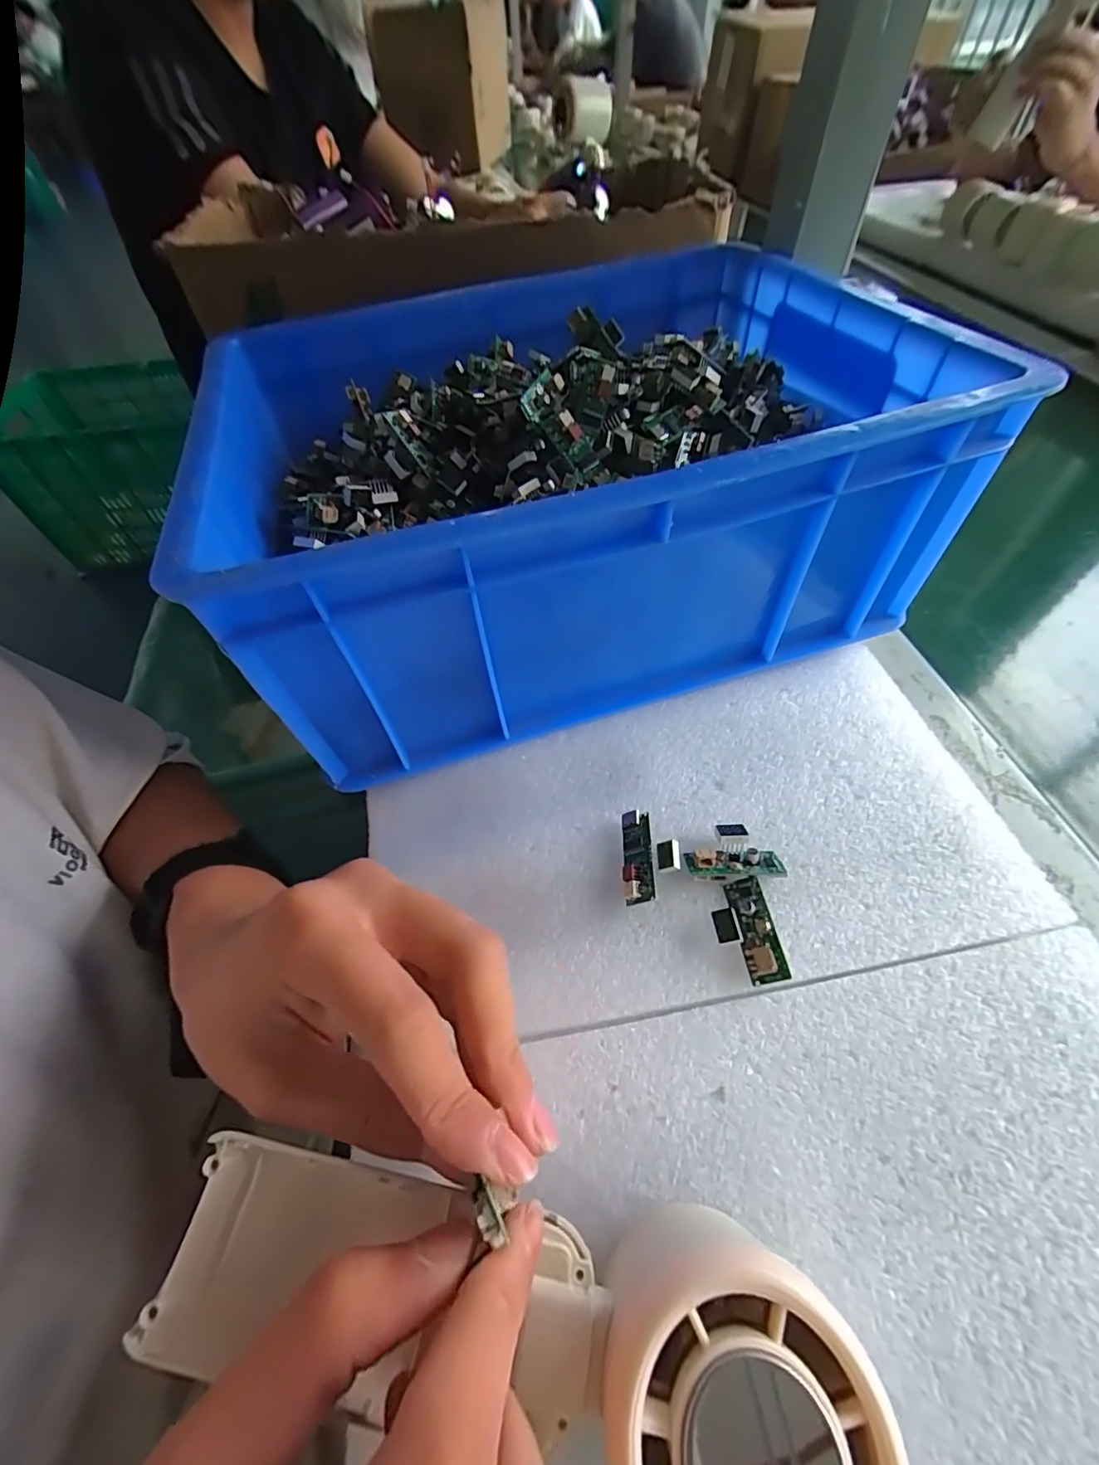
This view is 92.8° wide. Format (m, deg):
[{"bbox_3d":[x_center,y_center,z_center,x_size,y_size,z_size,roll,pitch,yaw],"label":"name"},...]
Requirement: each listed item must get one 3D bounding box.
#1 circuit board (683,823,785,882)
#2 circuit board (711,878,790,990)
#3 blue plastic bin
[{"bbox_3d":[0.076,0.051,0.220,0.037,0.009,0.022,-4,55,1],"label":"circuit board"},{"bbox_3d":[0.075,0.075,0.200,0.022,0.010,0.038,-6,55,0],"label":"circuit board"},{"bbox_3d":[0.012,-0.152,0.301,0.326,0.124,0.273,-15,55,-7],"label":"blue plastic bin"}]

